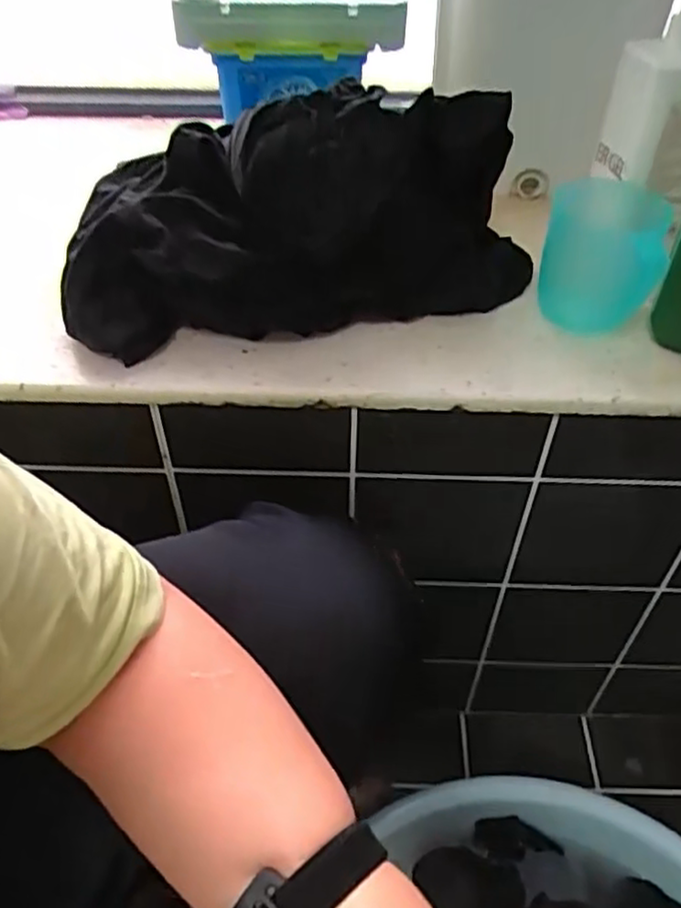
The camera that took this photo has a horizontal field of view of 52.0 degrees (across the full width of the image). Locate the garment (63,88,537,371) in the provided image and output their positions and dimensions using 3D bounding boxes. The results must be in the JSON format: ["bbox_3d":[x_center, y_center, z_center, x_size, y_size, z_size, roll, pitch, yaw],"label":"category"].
[{"bbox_3d":[-0.038,-0.208,0.575,0.372,0.161,0.201,-12,47,-12],"label":"garment"}]

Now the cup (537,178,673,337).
[{"bbox_3d":[0.212,-0.162,0.570,0.087,0.096,0.086,0,45,0],"label":"cup"}]

